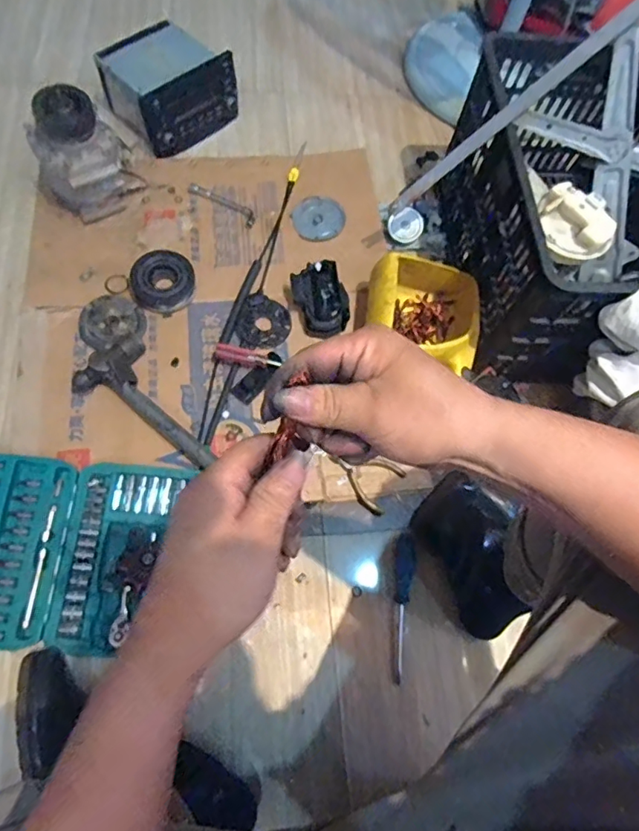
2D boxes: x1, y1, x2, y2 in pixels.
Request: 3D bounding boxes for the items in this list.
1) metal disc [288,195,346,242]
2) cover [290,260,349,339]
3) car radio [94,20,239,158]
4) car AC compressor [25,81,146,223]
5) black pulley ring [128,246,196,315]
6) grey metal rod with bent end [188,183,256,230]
[{"bbox_3d":[-0.001,-0.374,0.996,0.097,0.005,0.101,1,65,-2],"label":"metal disc"},{"bbox_3d":[0.003,-0.194,0.886,0.082,0.060,0.118,-18,68,-9],"label":"cover"},{"bbox_3d":[-0.292,-0.639,1.026,0.204,0.114,0.198,-41,73,-17],"label":"car radio"},{"bbox_3d":[-0.403,-0.446,0.889,0.157,0.194,0.113,-22,68,-12],"label":"car AC compressor"},{"bbox_3d":[-0.269,-0.228,0.892,0.100,0.045,0.098,1,65,-2],"label":"black pulley ring"},{"bbox_3d":[-0.178,-0.400,0.989,0.146,0.012,0.039,34,68,12],"label":"grey metal rod with bent end"}]

